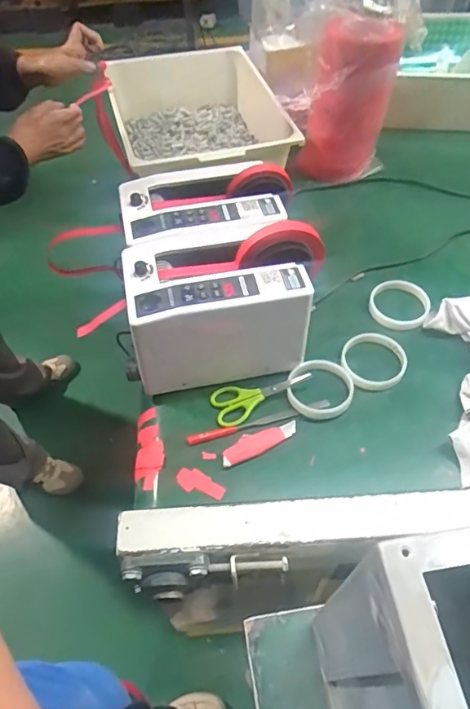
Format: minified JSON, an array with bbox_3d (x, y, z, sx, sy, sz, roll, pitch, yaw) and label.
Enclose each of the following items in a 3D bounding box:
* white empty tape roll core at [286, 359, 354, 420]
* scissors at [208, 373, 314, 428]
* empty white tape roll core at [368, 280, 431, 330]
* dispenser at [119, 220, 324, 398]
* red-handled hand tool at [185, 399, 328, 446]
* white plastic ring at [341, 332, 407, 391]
[{"bbox_3d":[0.109,0.043,0.632,0.081,0.019,0.080,8,54,5],"label":"white empty tape roll core"},{"bbox_3d":[0.036,0.051,0.626,0.130,0.010,0.053,-16,56,-12],"label":"scissors"},{"bbox_3d":[0.238,-0.076,0.716,0.083,0.019,0.076,17,56,12],"label":"empty white tape roll core"},{"bbox_3d":[-0.009,-0.069,0.622,0.246,0.154,0.140,-9,55,-7],"label":"dispenser"},{"bbox_3d":[0.030,0.083,0.610,0.183,0.005,0.012,-14,55,-11],"label":"red-handled hand tool"},{"bbox_3d":[0.186,0.006,0.659,0.084,0.011,0.089,0,54,0],"label":"white plastic ring"}]

